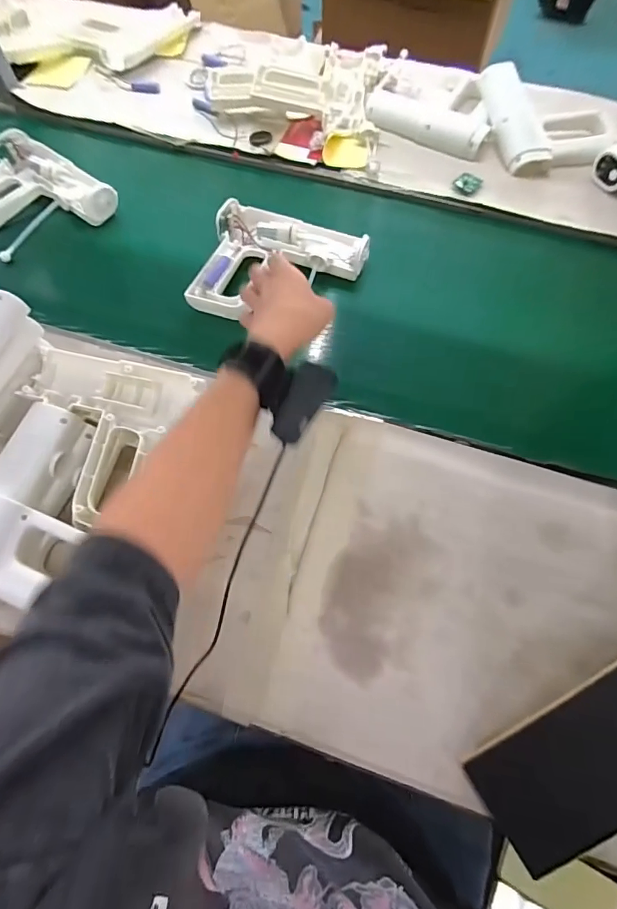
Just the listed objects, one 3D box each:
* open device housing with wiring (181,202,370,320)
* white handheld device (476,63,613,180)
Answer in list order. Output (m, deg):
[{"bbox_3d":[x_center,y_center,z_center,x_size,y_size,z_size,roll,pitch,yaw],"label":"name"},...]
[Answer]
[{"bbox_3d":[-0.037,-0.263,0.620,0.216,0.045,0.185,16,68,7],"label":"open device housing with wiring"},{"bbox_3d":[0.384,-0.556,0.729,0.165,0.053,0.201,-6,67,-3],"label":"white handheld device"}]

